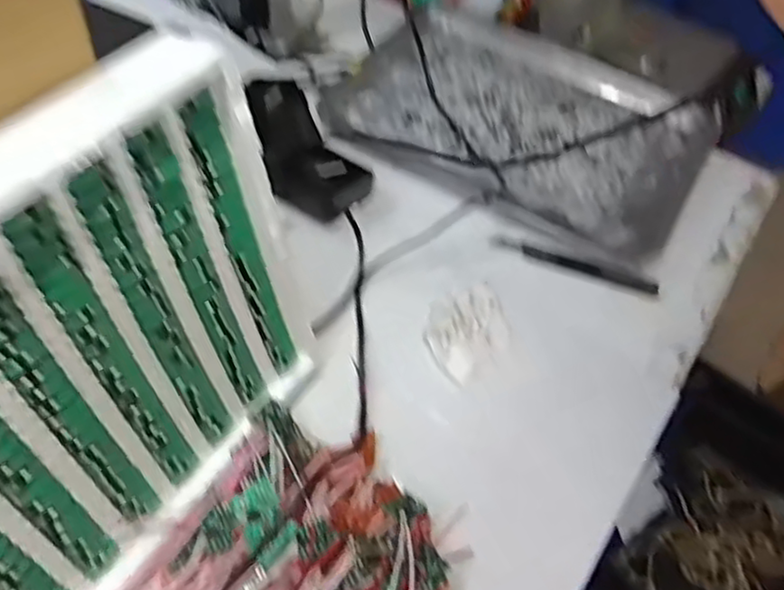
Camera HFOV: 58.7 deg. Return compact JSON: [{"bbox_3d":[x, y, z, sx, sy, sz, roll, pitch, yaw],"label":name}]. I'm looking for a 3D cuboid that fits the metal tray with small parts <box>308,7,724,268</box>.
[{"bbox_3d":[0.142,-0.198,0.728,0.361,0.024,0.288,27,54,13],"label":"metal tray with small parts"}]

